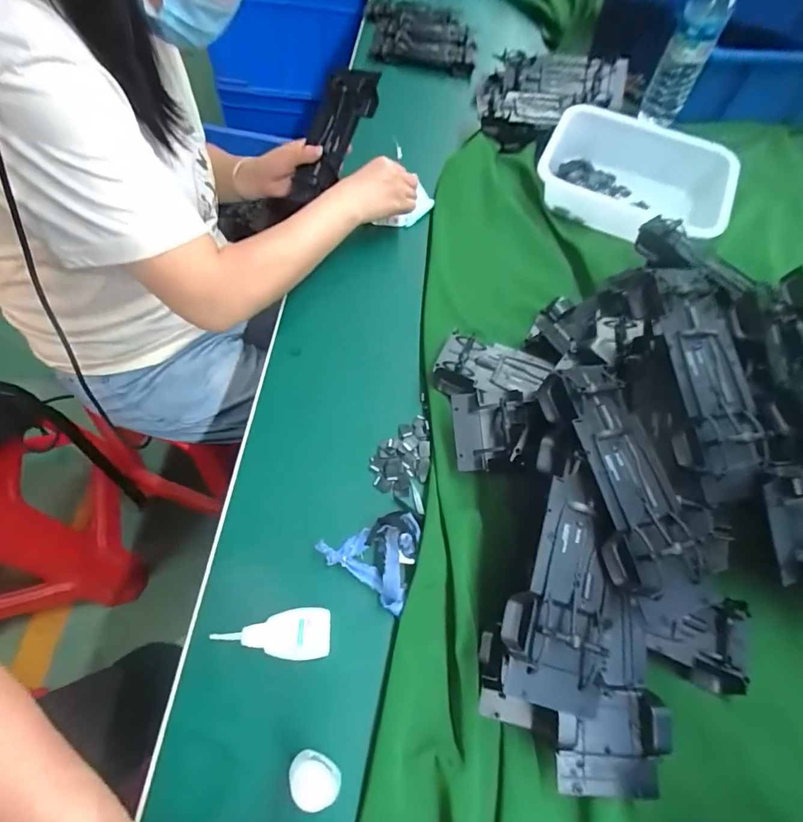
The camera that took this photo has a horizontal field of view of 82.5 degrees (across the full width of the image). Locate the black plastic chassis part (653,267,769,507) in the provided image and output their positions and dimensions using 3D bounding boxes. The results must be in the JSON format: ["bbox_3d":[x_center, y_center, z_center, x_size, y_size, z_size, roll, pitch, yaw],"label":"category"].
[{"bbox_3d":[0.250,-0.028,0.370,0.070,0.024,0.194,-2,76,-4],"label":"black plastic chassis part"}]

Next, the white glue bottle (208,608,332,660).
[{"bbox_3d":[-0.098,0.174,0.355,0.085,0.017,0.034,0,62,-6],"label":"white glue bottle"}]

